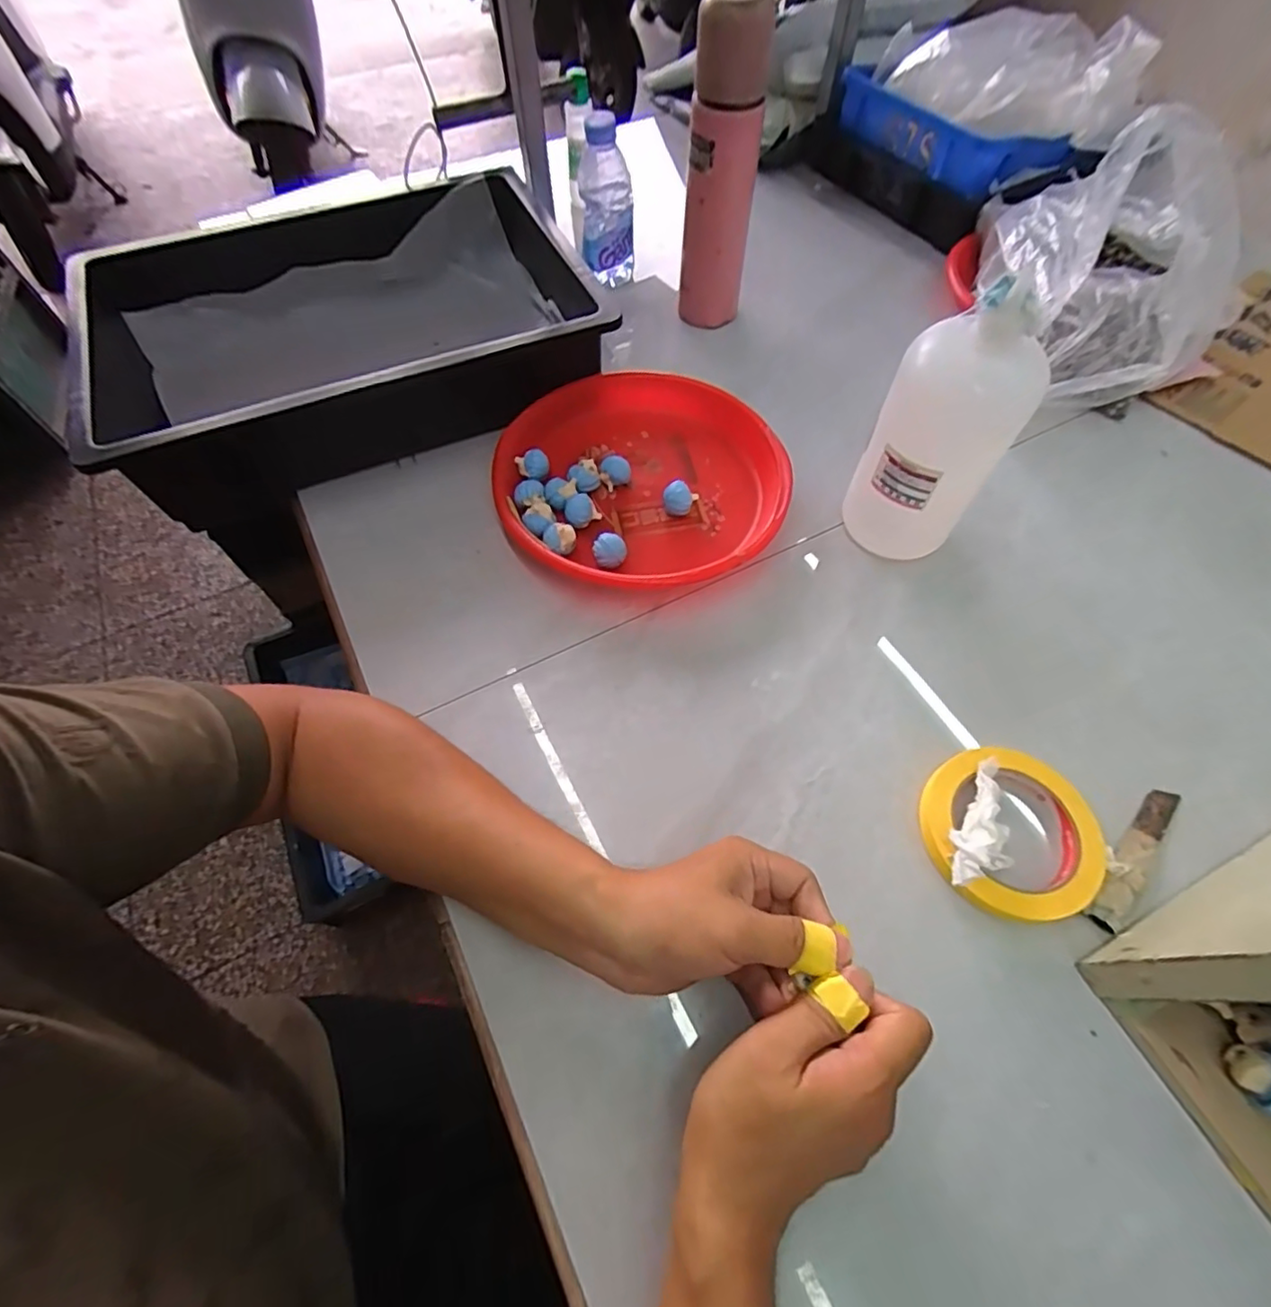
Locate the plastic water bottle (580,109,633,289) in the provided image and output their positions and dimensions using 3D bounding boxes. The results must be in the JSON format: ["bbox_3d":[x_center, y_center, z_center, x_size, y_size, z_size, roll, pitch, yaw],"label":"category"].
[{"bbox_3d":[-0.032,-0.490,0.658,0.058,0.148,0.050,-2,60,-1],"label":"plastic water bottle"}]

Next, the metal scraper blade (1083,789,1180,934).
[{"bbox_3d":[0.329,0.131,0.394,0.023,0.009,0.118,39,68,20],"label":"metal scraper blade"}]

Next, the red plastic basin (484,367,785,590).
[{"bbox_3d":[0.006,-0.162,0.544,0.244,0.041,0.244,0,60,0],"label":"red plastic basin"}]

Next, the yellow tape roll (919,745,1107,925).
[{"bbox_3d":[0.248,0.118,0.398,0.110,0.018,0.108,0,60,0],"label":"yellow tape roll"}]

